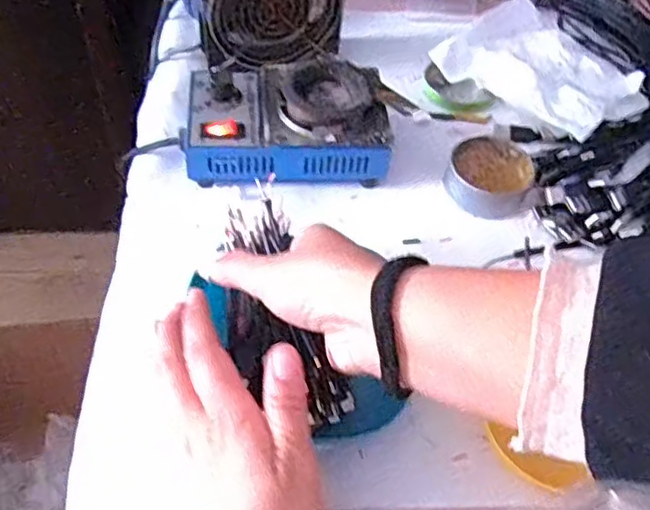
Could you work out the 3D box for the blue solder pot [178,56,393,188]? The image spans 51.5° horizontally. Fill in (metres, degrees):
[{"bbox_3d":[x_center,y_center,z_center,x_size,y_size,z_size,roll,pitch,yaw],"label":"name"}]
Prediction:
[{"bbox_3d":[-0.030,-0.103,0.523,0.149,0.058,0.098,-2,53,-6],"label":"blue solder pot"}]

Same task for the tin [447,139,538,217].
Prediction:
[{"bbox_3d":[0.130,-0.059,0.526,0.069,0.024,0.064,2,53,-3],"label":"tin"}]

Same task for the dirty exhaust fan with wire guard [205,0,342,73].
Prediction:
[{"bbox_3d":[-0.040,-0.206,0.562,0.111,0.100,0.026,-10,40,-14],"label":"dirty exhaust fan with wire guard"}]

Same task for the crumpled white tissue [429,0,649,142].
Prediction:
[{"bbox_3d":[0.207,-0.172,0.605,0.163,0.033,0.153,-36,64,-27],"label":"crumpled white tissue"}]

